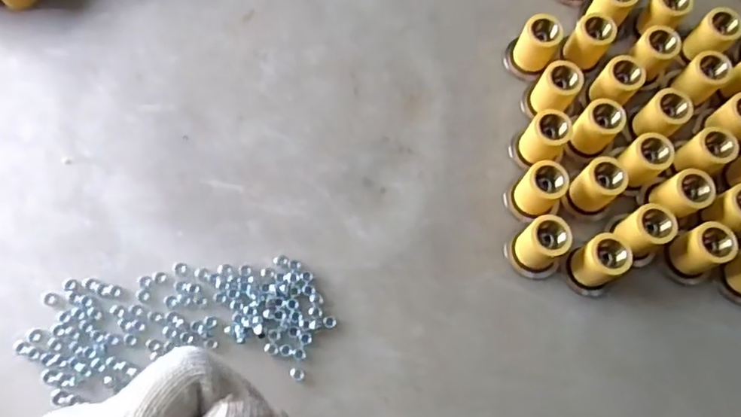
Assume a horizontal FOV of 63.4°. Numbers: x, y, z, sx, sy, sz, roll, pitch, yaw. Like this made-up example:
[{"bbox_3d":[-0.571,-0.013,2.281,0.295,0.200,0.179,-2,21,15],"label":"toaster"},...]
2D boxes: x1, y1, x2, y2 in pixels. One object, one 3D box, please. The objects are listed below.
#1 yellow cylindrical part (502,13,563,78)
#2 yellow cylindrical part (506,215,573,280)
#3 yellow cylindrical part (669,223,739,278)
[{"bbox_3d":[0.095,-0.096,0.357,0.025,0.034,0.023,1,73,-2],"label":"yellow cylindrical part"},{"bbox_3d":[0.090,0.022,0.317,0.025,0.033,0.026,1,73,-2],"label":"yellow cylindrical part"},{"bbox_3d":[0.176,0.022,0.322,0.021,0.033,0.022,1,73,-2],"label":"yellow cylindrical part"}]

